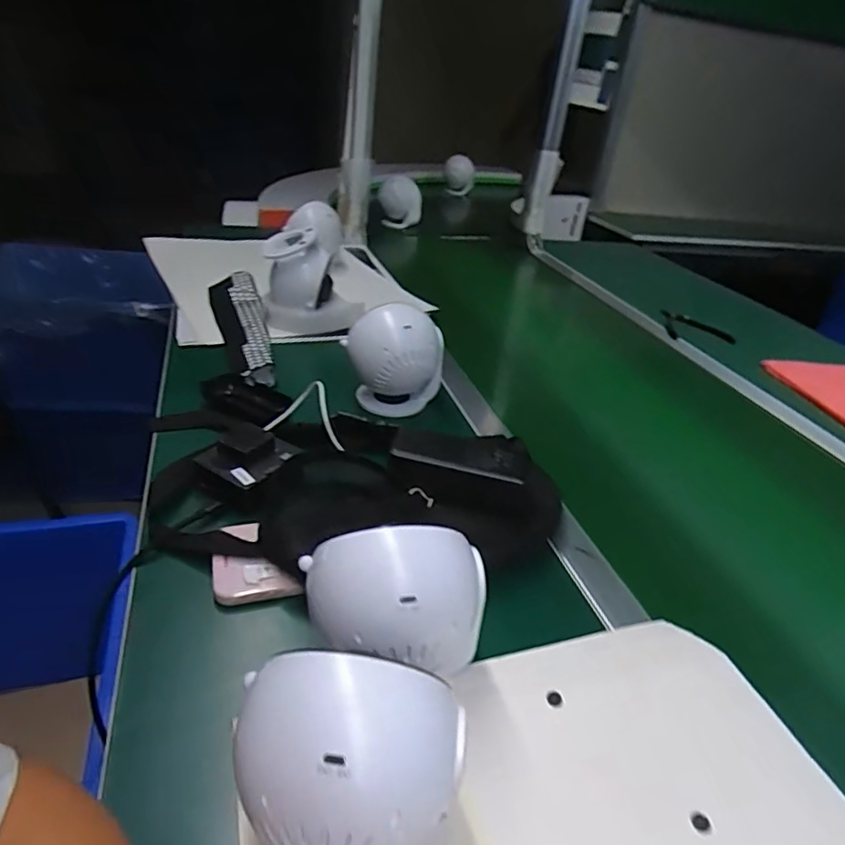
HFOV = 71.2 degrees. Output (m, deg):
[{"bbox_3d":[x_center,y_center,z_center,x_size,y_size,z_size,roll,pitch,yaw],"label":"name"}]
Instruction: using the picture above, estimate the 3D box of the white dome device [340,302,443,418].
[{"bbox_3d":[-0.032,-0.072,0.697,0.096,0.132,0.089,24,35,26],"label":"white dome device"}]

